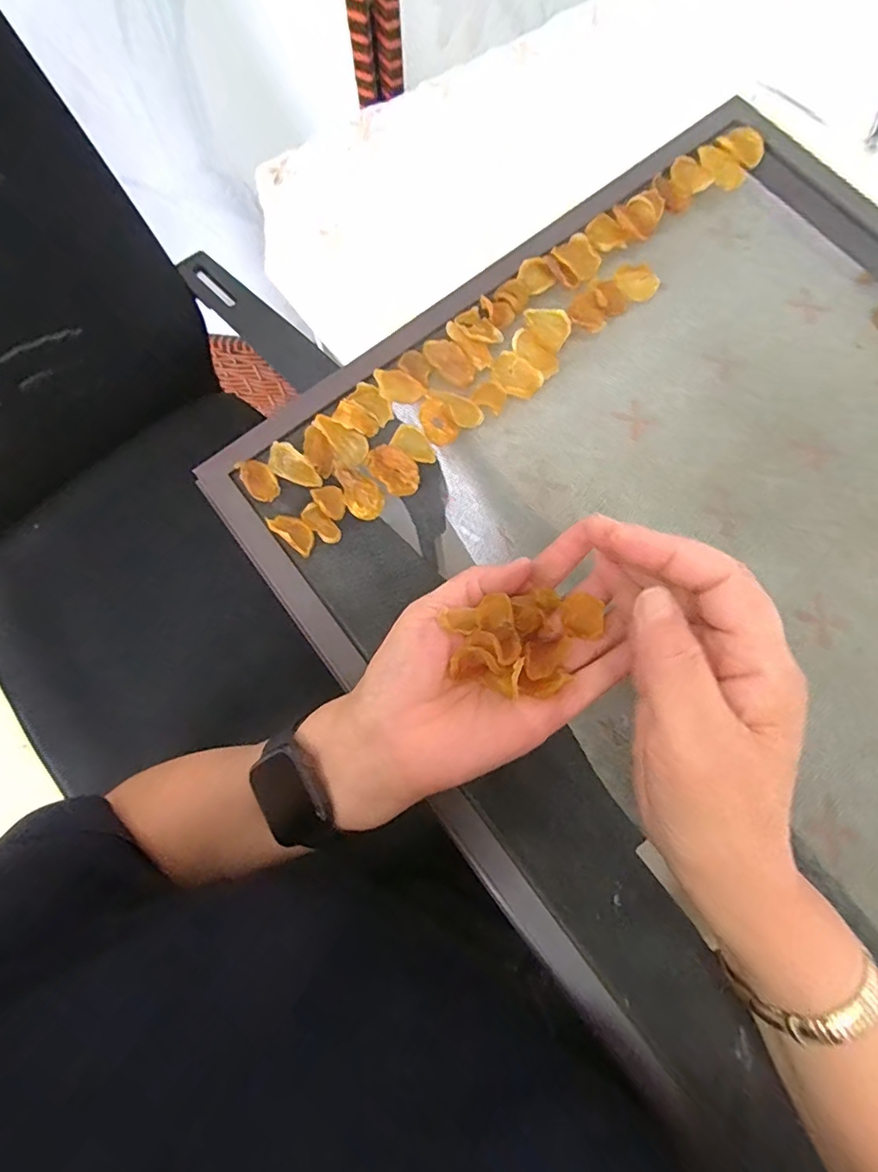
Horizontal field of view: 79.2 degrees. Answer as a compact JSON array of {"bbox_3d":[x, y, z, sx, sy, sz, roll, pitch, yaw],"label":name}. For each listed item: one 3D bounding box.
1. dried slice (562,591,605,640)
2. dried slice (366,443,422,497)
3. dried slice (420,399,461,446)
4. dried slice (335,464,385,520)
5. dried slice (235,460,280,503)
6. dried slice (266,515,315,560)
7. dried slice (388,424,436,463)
[{"bbox_3d":[0.072,0.015,0.264,0.020,0.008,0.020,11,74,4],"label":"dried slice"},{"bbox_3d":[-0.030,-0.076,0.344,0.025,0.010,0.038,-37,76,-9],"label":"dried slice"},{"bbox_3d":[-0.001,-0.107,0.347,0.021,0.005,0.031,-31,91,3],"label":"dried slice"},{"bbox_3d":[-0.051,-0.061,0.342,0.023,0.006,0.039,-28,75,-6],"label":"dried slice"},{"bbox_3d":[-0.115,-0.068,0.340,0.019,0.010,0.029,-34,76,-8],"label":"dried slice"},{"bbox_3d":[-0.091,-0.034,0.330,0.030,0.014,0.016,36,78,11],"label":"dried slice"},{"bbox_3d":[-0.015,-0.092,0.349,0.031,0.006,0.021,34,77,10],"label":"dried slice"}]

